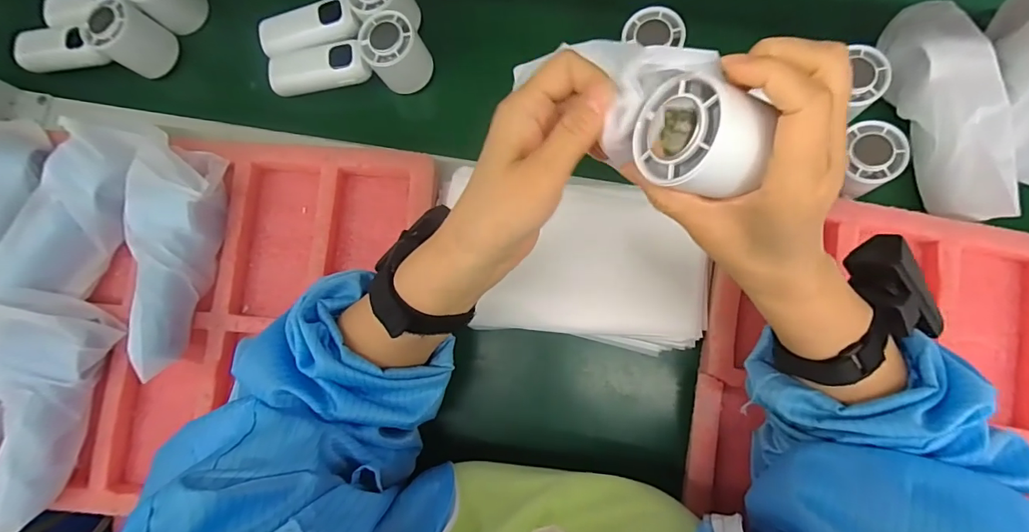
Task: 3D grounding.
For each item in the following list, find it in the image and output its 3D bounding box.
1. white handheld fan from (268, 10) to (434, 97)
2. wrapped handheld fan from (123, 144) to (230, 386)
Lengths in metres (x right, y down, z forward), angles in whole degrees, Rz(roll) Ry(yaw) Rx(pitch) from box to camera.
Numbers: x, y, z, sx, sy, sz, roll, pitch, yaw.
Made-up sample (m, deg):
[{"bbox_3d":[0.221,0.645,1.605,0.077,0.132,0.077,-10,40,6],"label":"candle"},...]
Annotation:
[{"bbox_3d":[-0.164,-0.201,0.447,0.158,0.053,0.051,-3,82,2],"label":"white handheld fan"},{"bbox_3d":[-0.295,-0.008,0.402,0.068,0.045,0.197,1,82,3],"label":"wrapped handheld fan"}]

